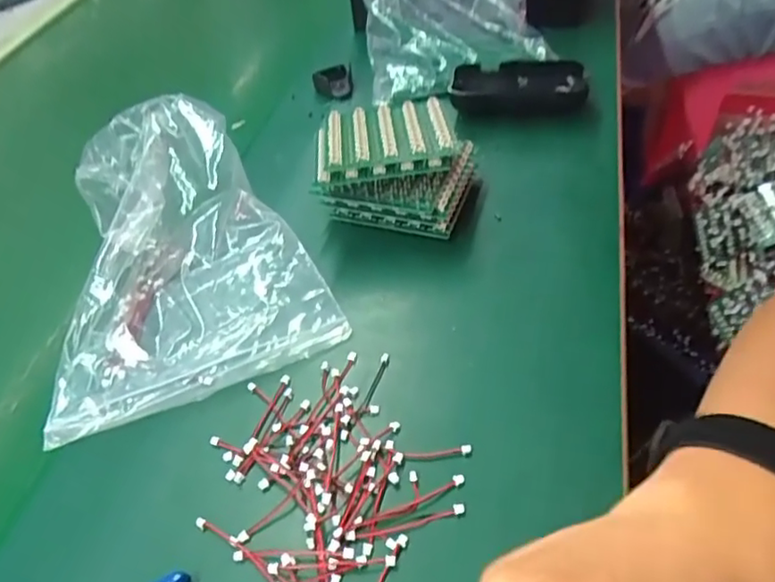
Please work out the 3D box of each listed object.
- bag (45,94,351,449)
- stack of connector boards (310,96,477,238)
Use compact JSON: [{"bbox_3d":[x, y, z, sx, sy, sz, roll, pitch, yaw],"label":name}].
[{"bbox_3d":[-0.149,-0.037,0.397,0.174,0.063,0.225,-22,49,-11],"label":"bag"},{"bbox_3d":[0.007,-0.088,0.432,0.106,0.060,0.095,0,49,8],"label":"stack of connector boards"}]

